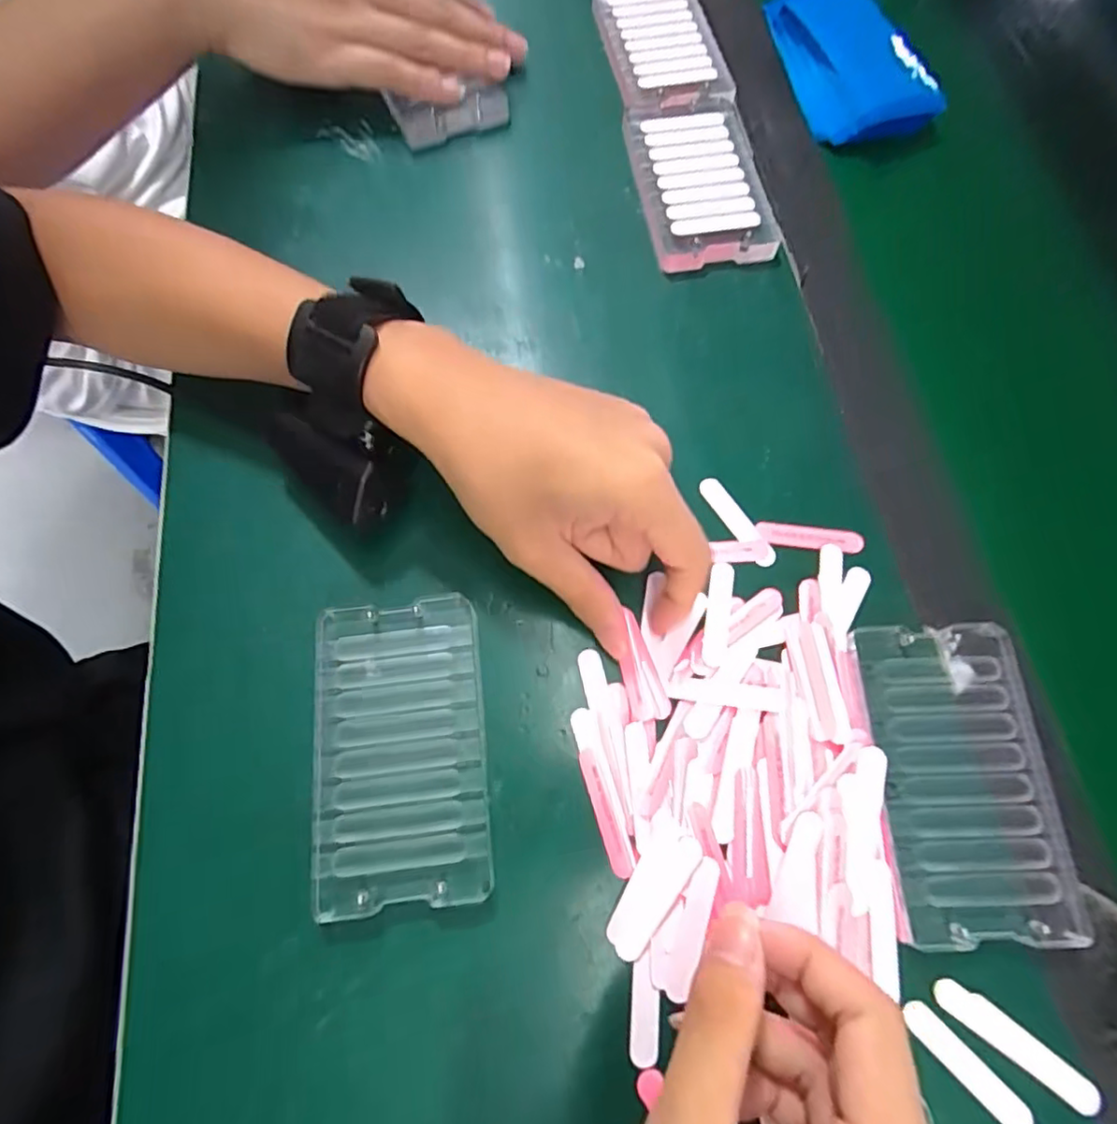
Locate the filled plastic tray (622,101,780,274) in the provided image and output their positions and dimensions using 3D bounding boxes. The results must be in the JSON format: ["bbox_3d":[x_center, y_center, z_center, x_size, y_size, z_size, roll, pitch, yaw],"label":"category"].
[{"bbox_3d":[0.084,-0.225,0.357,0.070,0.014,0.115,-10,70,-1],"label":"filled plastic tray"}]

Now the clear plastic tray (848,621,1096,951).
[{"bbox_3d":[0.165,0.087,0.248,0.071,0.008,0.122,-2,70,2],"label":"clear plastic tray"}]

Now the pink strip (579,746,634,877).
[{"bbox_3d":[0.019,0.102,0.247,0.008,0.004,0.049,-17,70,-4],"label":"pink strip"}]

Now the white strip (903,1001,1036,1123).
[{"bbox_3d":[0.149,0.184,0.221,0.051,0.004,0.011,42,77,16],"label":"white strip"}]

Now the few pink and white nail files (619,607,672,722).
[{"bbox_3d":[0.036,0.045,0.267,0.017,0.006,0.049,-10,70,-1],"label":"few pink and white nail files"}]

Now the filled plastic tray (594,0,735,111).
[{"bbox_3d":[0.067,-0.342,0.401,0.069,0.017,0.134,-9,71,-5],"label":"filled plastic tray"}]

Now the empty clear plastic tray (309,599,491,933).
[{"bbox_3d":[-0.065,0.076,0.252,0.068,0.015,0.120,-8,70,0],"label":"empty clear plastic tray"}]

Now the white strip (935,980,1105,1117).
[{"bbox_3d":[0.168,0.177,0.223,0.061,0.004,0.013,35,75,14],"label":"white strip"}]

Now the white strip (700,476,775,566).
[{"bbox_3d":[0.086,-0.020,0.292,0.011,0.004,0.051,-31,72,-8],"label":"white strip"}]

